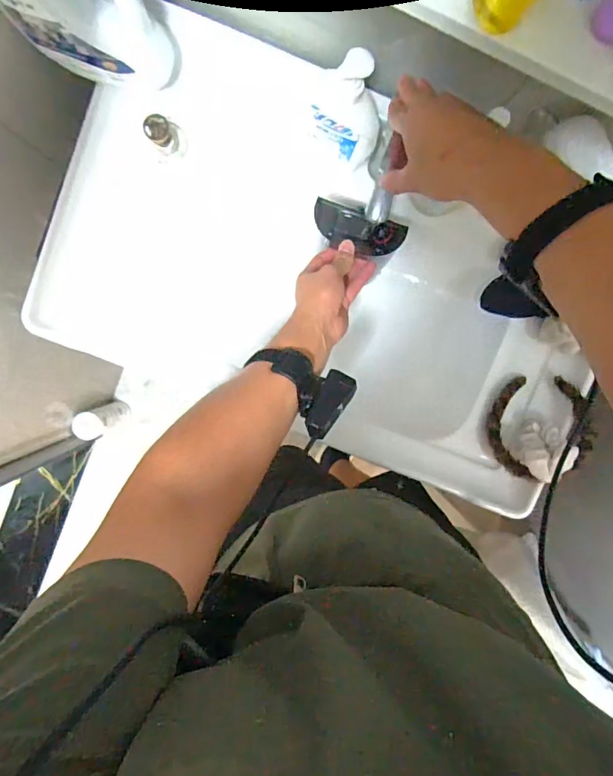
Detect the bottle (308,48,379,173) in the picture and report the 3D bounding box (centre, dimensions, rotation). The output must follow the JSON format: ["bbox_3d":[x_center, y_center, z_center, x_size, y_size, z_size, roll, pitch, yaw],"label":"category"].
[{"bbox_3d":[0.050,-0.345,0.560,0.095,0.172,0.053,31,96,-4],"label":"bottle"}]

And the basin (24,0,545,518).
[{"bbox_3d":[0.022,-0.190,0.730,0.760,0.239,0.499,19,96,-3],"label":"basin"}]

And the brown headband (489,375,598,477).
[{"bbox_3d":[0.345,0.055,0.661,0.136,0.016,0.149,-8,74,28],"label":"brown headband"}]

